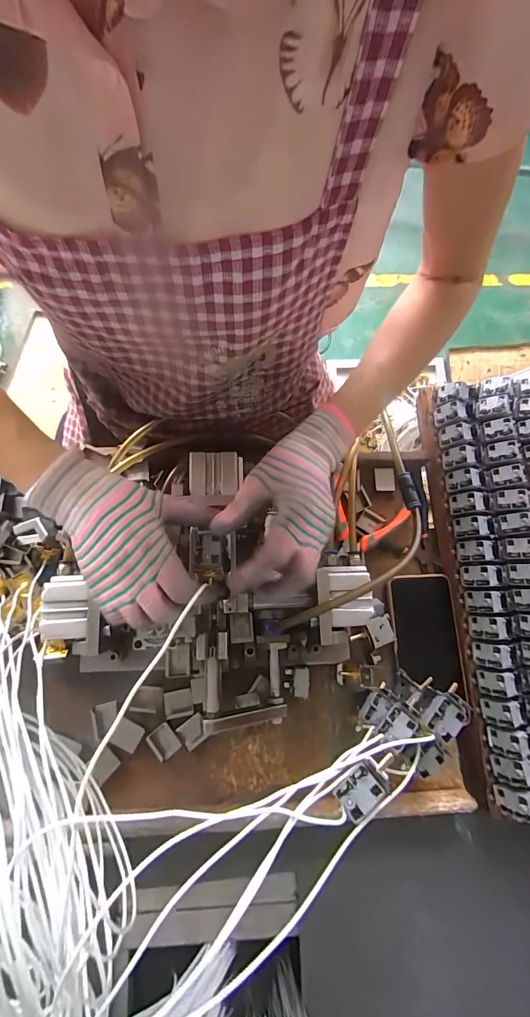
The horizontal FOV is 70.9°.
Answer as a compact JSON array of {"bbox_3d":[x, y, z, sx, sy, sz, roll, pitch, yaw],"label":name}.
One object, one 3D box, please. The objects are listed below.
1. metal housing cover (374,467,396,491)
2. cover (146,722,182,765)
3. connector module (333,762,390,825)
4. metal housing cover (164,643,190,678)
[{"bbox_3d":[0.153,-0.038,0.476,0.024,0.007,0.030,3,79,-2],"label":"metal housing cover"},{"bbox_3d":[-0.108,0.249,0.396,0.026,0.005,0.032,-37,83,-9],"label":"cover"},{"bbox_3d":[0.068,0.200,0.264,0.033,0.010,0.023,-36,59,-9],"label":"connector module"},{"bbox_3d":[-0.095,0.165,0.403,0.026,0.005,0.034,-3,79,-4],"label":"metal housing cover"}]

